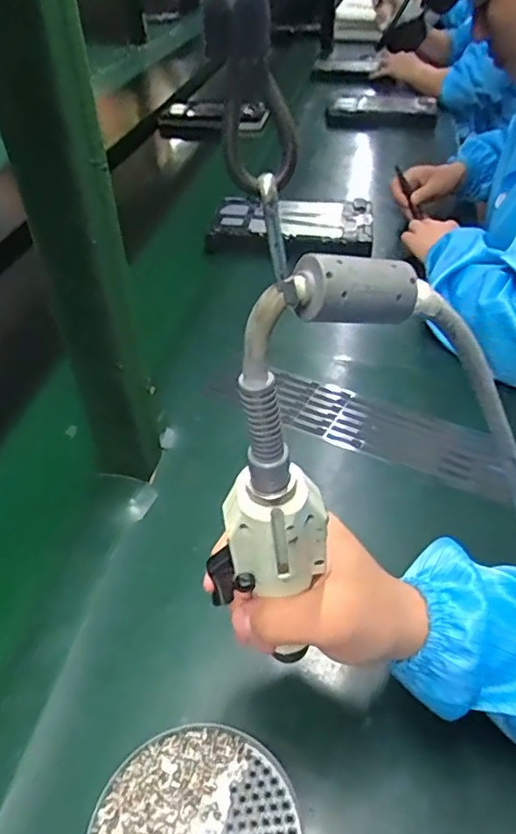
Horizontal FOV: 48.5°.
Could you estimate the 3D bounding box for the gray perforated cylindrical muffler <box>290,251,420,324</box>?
[{"bbox_3d":[0.030,-0.038,0.171,0.036,0.018,0.015,0,39,-22],"label":"gray perforated cylindrical muffler"}]

